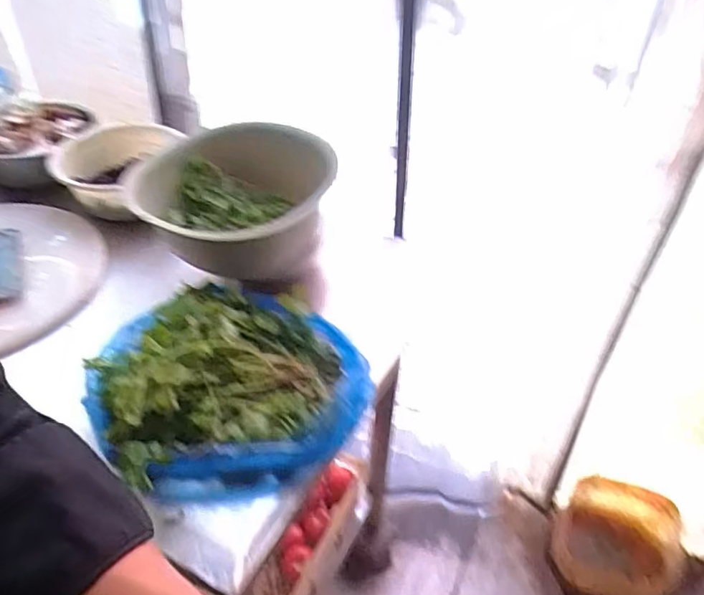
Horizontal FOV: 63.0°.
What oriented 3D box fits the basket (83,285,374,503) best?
[{"bbox_3d":[-0.133,0.092,0.639,0.289,0.116,0.226,-7,42,-11],"label":"basket"}]

